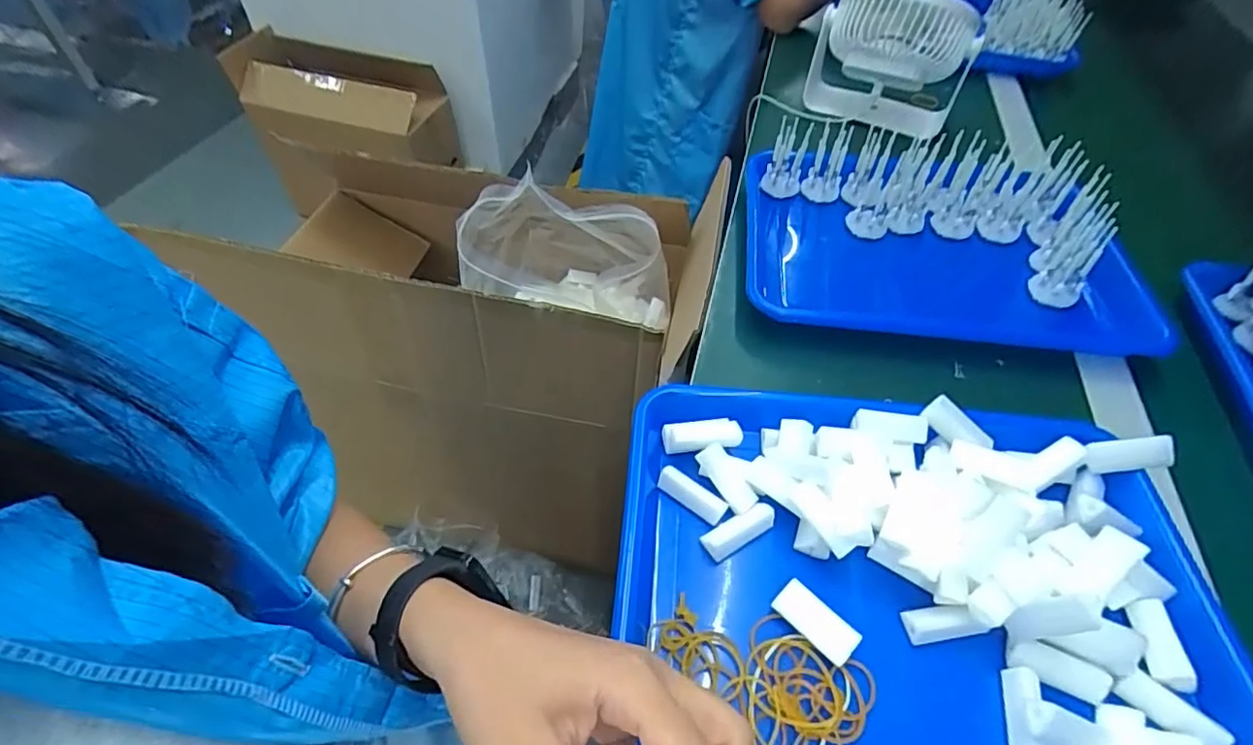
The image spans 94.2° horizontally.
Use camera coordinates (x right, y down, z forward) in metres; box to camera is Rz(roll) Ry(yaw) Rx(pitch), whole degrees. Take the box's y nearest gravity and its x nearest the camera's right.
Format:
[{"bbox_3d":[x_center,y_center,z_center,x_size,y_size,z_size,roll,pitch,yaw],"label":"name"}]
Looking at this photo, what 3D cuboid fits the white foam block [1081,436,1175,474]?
[{"bbox_3d":[0.324,0.053,0.376,0.050,0.017,0.015,-8,49,14],"label":"white foam block"}]

